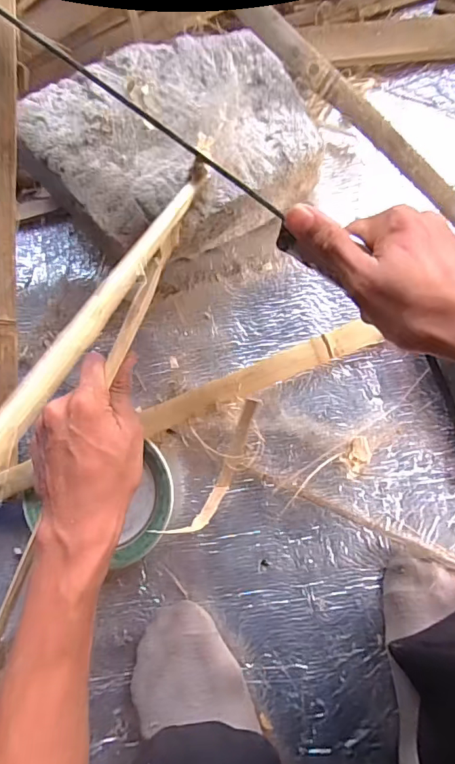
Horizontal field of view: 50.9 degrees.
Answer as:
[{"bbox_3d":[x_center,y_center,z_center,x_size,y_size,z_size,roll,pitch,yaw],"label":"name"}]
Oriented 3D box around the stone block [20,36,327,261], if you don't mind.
[{"bbox_3d":[-0.042,-0.187,0.398,0.203,0.088,0.149,-23,87,3],"label":"stone block"}]

